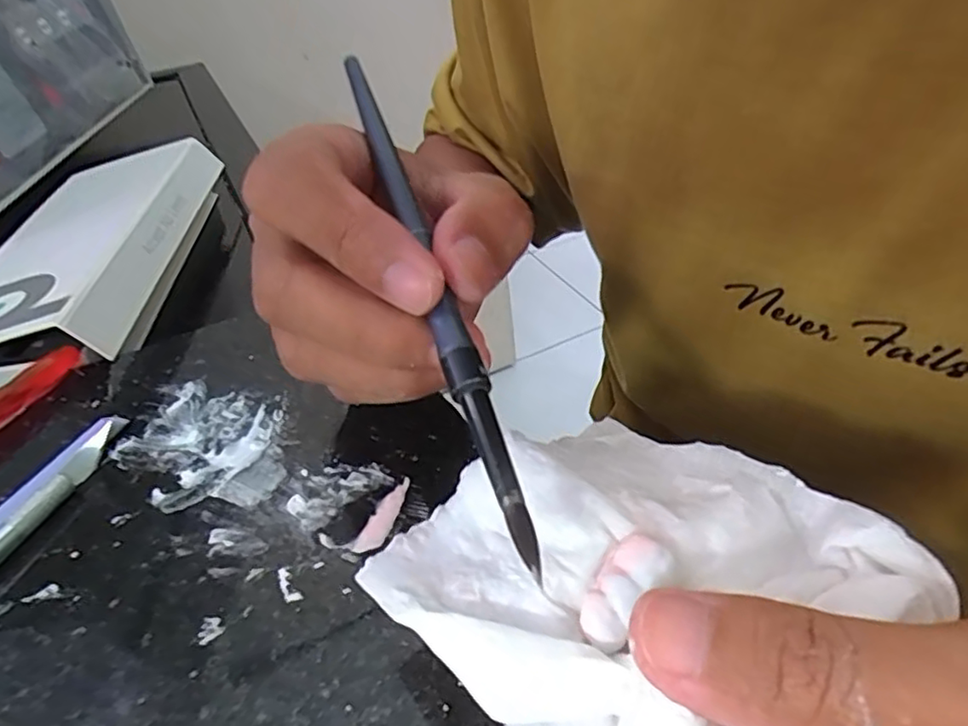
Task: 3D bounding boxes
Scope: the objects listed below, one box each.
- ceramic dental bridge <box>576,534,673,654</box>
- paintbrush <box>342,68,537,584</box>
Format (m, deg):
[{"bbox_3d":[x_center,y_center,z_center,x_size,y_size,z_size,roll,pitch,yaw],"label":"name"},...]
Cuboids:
[{"bbox_3d":[0.026,0.043,0.120,0.012,0.006,0.022,25,67,34],"label":"ceramic dental bridge"},{"bbox_3d":[-0.015,-0.028,0.152,0.007,0.006,0.162,-15,57,-10],"label":"paintbrush"}]

